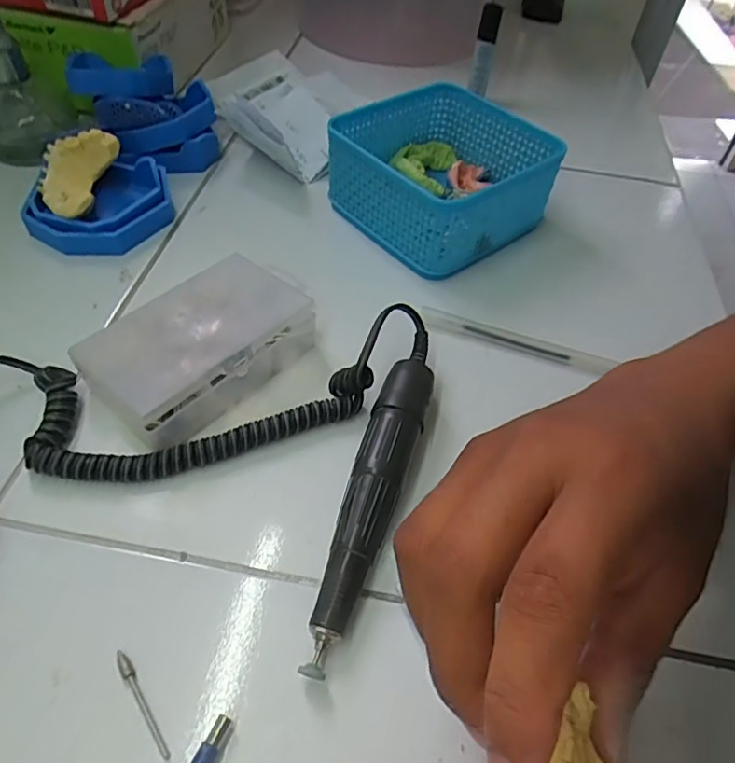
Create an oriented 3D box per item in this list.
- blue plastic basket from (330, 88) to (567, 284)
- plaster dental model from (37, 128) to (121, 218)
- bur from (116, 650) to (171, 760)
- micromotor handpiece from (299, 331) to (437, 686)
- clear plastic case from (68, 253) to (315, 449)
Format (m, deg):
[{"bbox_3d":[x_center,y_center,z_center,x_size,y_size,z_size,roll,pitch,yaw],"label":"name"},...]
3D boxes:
[{"bbox_3d":[0.055,-0.154,0.415,0.128,0.065,0.130,-31,59,-26],"label":"blue plastic basket"},{"bbox_3d":[-0.204,-0.145,0.380,0.051,0.033,0.056,17,53,8],"label":"plaster dental model"},{"bbox_3d":[-0.089,0.127,0.220,0.004,0.005,0.045,-30,60,-25],"label":"bur"},{"bbox_3d":[0.005,0.048,0.273,0.026,0.028,0.177,16,52,9],"label":"micromotor handpiece"},{"bbox_3d":[-0.092,-0.019,0.312,0.070,0.035,0.117,36,57,23],"label":"clear plastic case"}]

